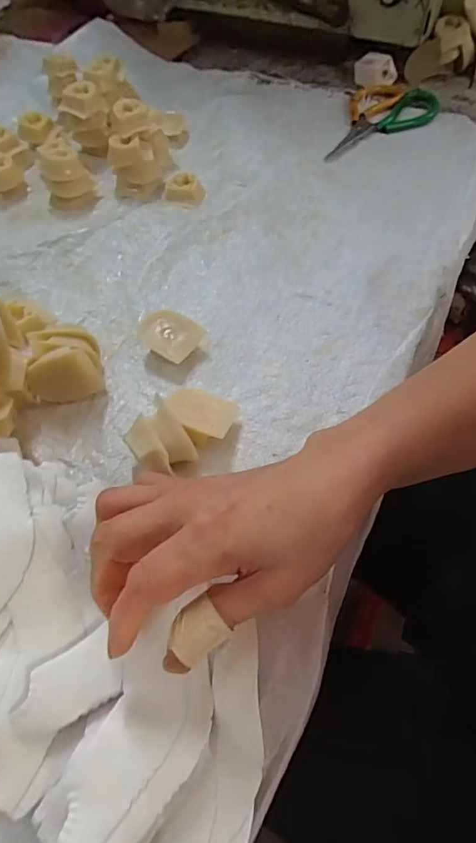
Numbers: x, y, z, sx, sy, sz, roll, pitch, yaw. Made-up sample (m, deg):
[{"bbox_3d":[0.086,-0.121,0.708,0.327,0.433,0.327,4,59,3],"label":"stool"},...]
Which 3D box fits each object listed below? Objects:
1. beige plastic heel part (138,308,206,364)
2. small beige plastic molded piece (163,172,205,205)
[{"bbox_3d":[-0.052,-0.065,0.368,0.042,0.023,0.036,22,60,15],"label":"beige plastic heel part"},{"bbox_3d":[-0.053,-0.233,0.481,0.039,0.016,0.033,13,58,10],"label":"small beige plastic molded piece"}]

